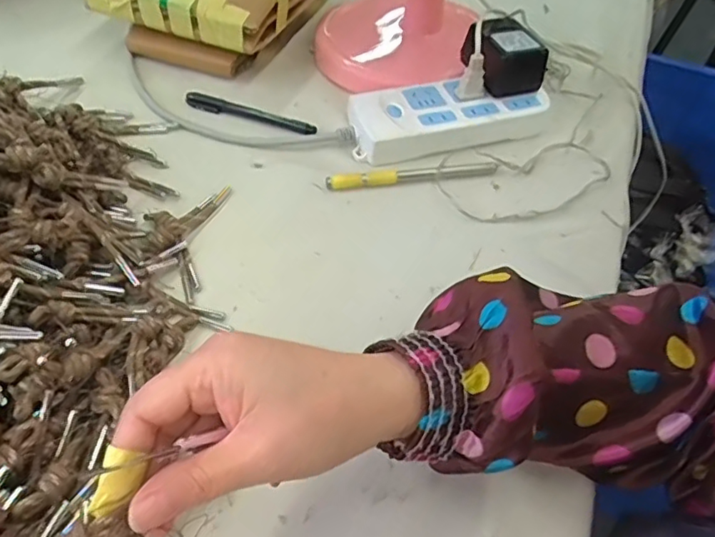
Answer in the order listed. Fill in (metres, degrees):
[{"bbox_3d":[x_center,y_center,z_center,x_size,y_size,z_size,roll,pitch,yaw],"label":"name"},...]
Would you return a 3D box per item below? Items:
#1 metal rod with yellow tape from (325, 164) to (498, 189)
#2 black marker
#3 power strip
[{"bbox_3d":[0.047,-0.081,0.487,0.148,0.007,0.012,-5,50,-8],"label":"metal rod with yellow tape"},{"bbox_3d":[-0.103,-0.147,0.540,0.138,0.009,0.017,17,50,11],"label":"black marker"},{"bbox_3d":[0.083,-0.147,0.528,0.182,0.027,0.081,-15,52,-16],"label":"power strip"}]

